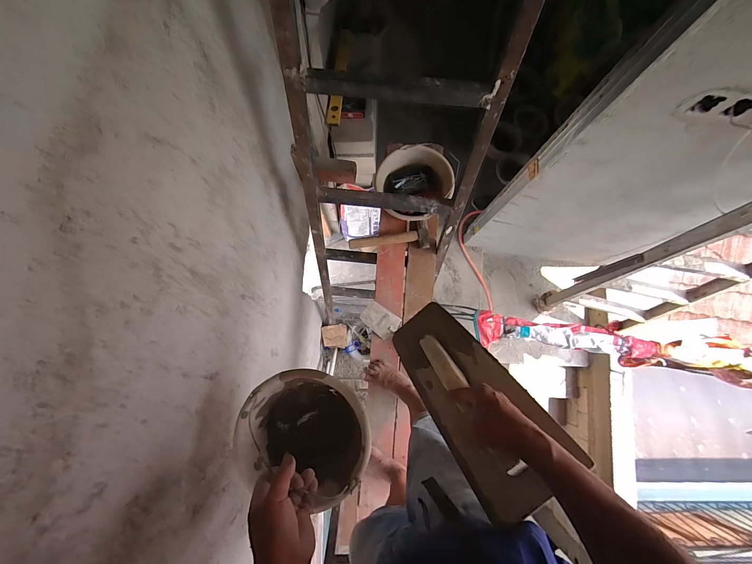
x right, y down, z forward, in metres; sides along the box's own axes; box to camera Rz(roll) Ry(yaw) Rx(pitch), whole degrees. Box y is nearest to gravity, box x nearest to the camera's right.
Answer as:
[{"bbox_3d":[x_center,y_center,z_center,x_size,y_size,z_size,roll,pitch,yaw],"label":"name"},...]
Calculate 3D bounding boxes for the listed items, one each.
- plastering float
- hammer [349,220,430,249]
[{"bbox_3d":[0.143,0.180,0.576,0.173,0.065,0.388,-44,43,4],"label":"plastering float"},{"bbox_3d":[0.048,-0.160,1.182,0.287,0.031,0.095,-6,80,-2],"label":"hammer"}]

